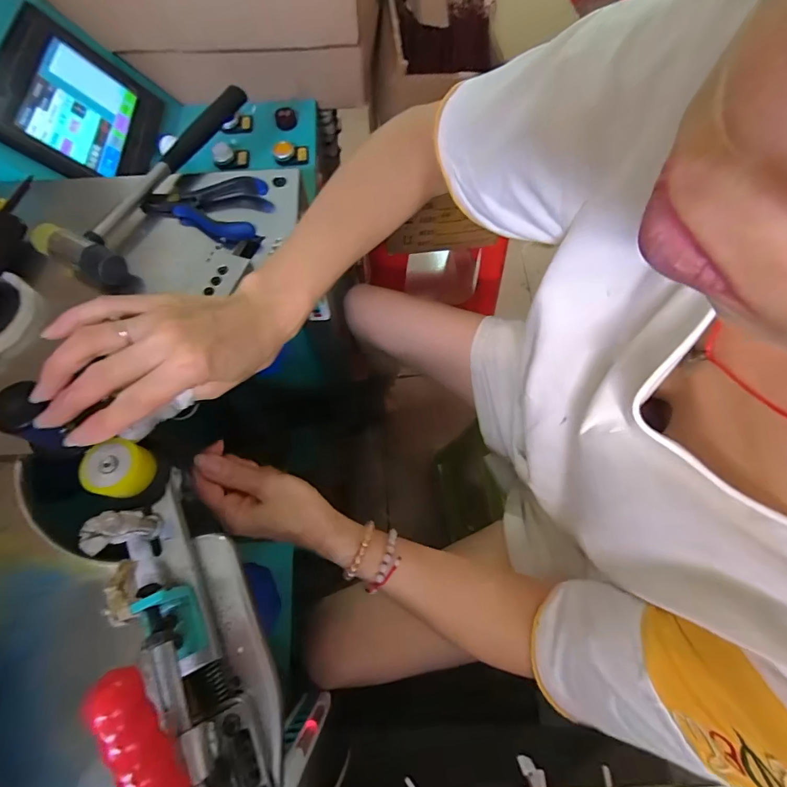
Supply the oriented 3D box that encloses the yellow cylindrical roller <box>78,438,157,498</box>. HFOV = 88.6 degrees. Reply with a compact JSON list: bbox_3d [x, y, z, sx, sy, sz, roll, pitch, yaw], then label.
[{"bbox_3d":[-0.178,0.049,0.261,0.037,0.019,0.034,0,68,0],"label":"yellow cylindrical roller"}]

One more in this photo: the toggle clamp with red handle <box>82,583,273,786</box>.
[{"bbox_3d":[-0.100,0.173,0.198,0.031,0.083,0.152,-23,70,-9],"label":"toggle clamp with red handle"}]

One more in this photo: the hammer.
[{"bbox_3d":[-0.232,-0.214,0.395,0.079,0.040,0.260,19,69,8],"label":"hammer"}]

